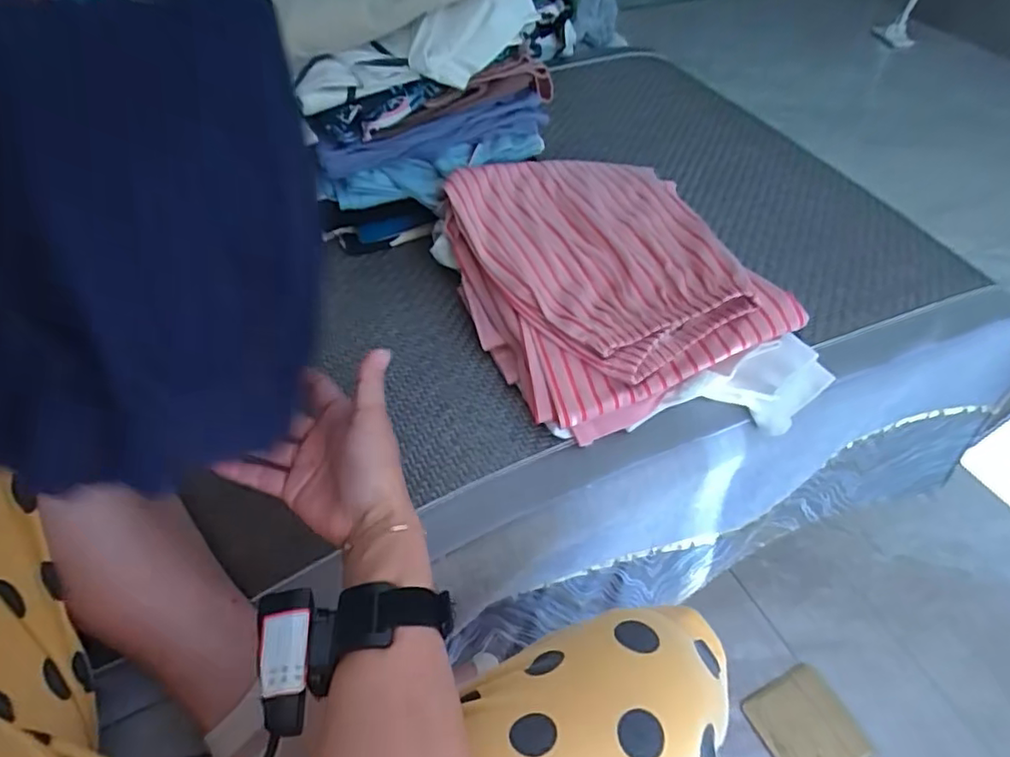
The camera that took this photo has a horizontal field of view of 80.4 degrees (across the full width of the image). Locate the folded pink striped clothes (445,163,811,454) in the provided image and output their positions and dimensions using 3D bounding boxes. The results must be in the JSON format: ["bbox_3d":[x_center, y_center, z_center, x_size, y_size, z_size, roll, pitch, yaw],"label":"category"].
[{"bbox_3d":[0.088,-0.097,0.553,0.234,0.095,0.276,-17,52,-14],"label":"folded pink striped clothes"}]

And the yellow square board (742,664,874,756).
[{"bbox_3d":[0.382,0.438,0.752,0.120,0.010,0.115,-21,53,-16],"label":"yellow square board"}]

